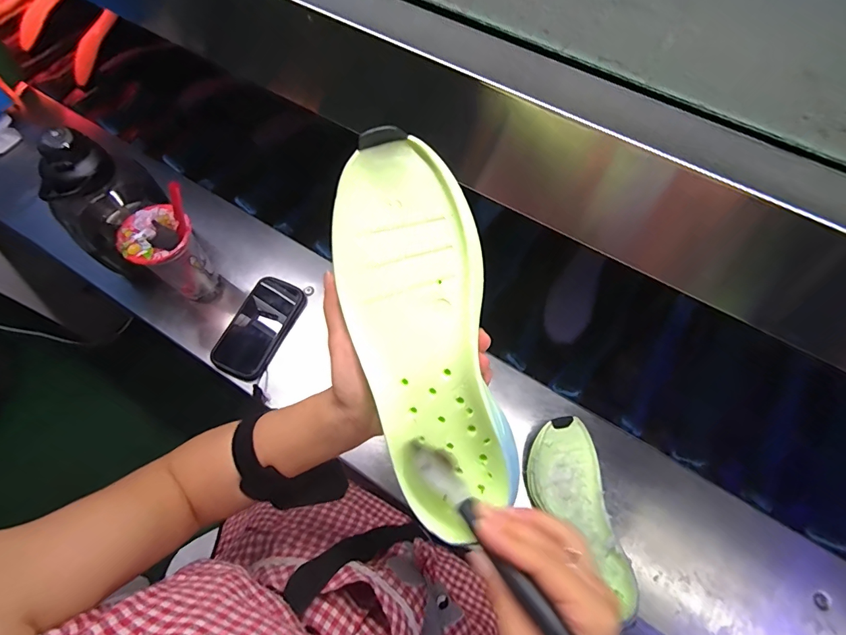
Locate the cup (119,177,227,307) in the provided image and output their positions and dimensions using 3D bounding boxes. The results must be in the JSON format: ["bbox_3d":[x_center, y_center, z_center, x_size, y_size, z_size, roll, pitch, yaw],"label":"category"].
[{"bbox_3d":[-0.351,-0.094,0.589,0.088,0.188,0.092,30,70,14],"label":"cup"}]

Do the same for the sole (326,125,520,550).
[{"bbox_3d":[0.000,0.017,0.286,0.089,0.032,0.259,-13,97,-6],"label":"sole"}]

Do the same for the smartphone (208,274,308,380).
[{"bbox_3d":[-0.246,0.014,0.639,0.082,0.020,0.158,22,68,11],"label":"smartphone"}]

